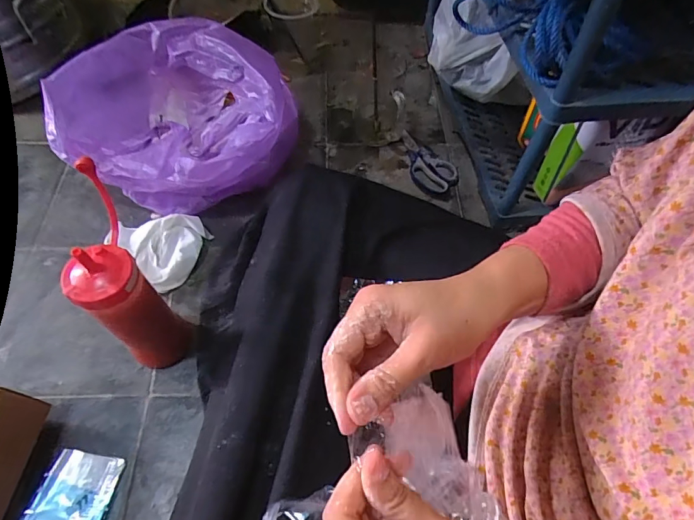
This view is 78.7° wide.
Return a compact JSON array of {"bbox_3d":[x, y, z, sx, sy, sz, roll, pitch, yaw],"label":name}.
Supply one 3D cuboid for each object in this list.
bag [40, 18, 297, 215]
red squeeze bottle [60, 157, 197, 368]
[{"bbox_3d":[-0.237,-0.198,0.606,0.311,0.169,0.222,-1,58,-2],"label":"bag"},{"bbox_3d":[-0.225,0.027,0.431,0.063,0.229,0.097,-25,62,-16],"label":"red squeeze bottle"}]

